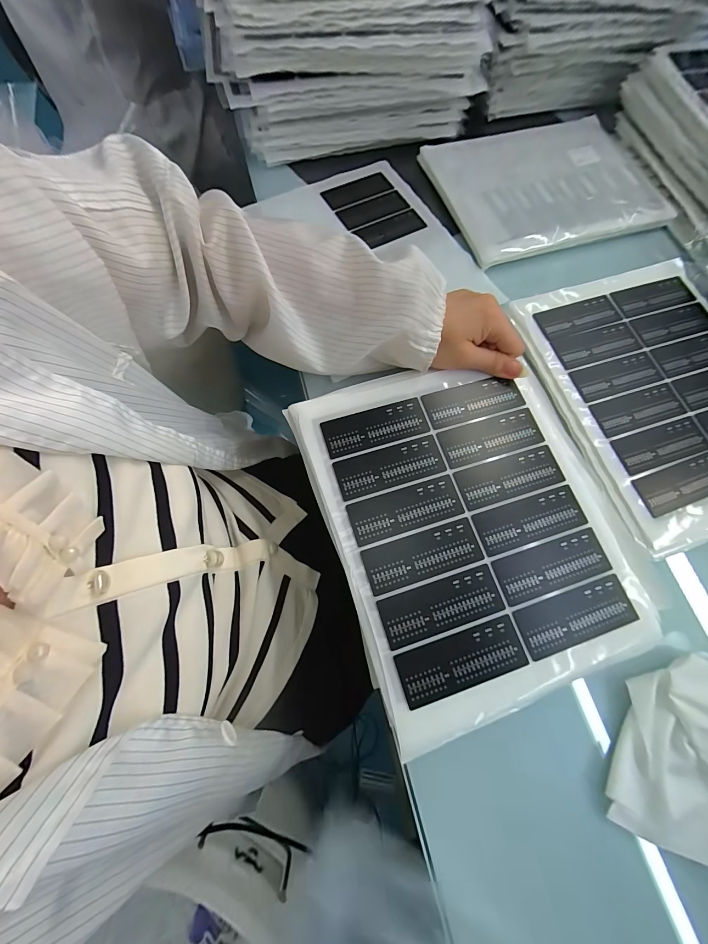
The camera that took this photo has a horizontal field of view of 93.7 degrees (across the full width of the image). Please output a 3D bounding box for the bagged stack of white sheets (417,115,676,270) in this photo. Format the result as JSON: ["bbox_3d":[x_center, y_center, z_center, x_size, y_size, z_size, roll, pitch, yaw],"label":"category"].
[{"bbox_3d":[0.248,-0.375,0.426,0.278,0.011,0.213,-11,75,-7],"label":"bagged stack of white sheets"}]

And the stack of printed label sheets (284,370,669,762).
[{"bbox_3d":[0.092,0.035,0.278,0.223,0.018,0.277,-19,73,-4],"label":"stack of printed label sheets"}]

